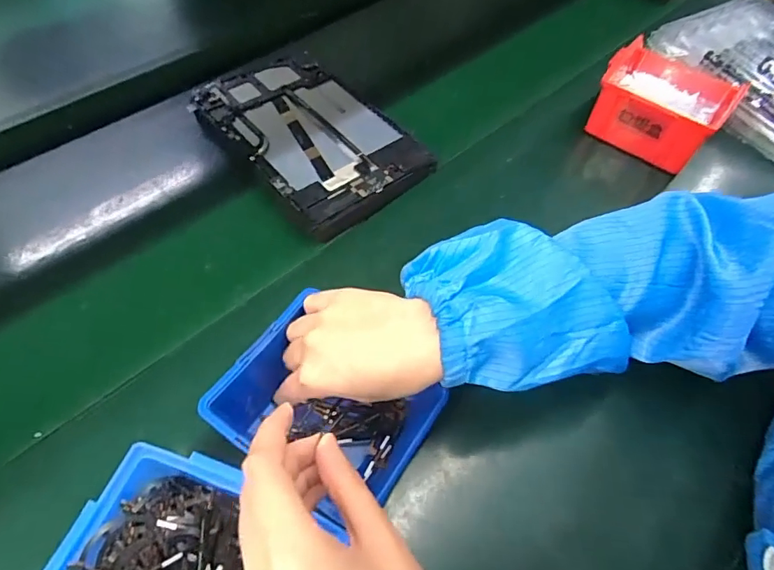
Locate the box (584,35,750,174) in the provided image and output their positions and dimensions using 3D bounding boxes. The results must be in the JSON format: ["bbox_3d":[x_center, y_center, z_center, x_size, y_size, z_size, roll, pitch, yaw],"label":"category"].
[{"bbox_3d":[0.310,-0.203,0.544,0.131,0.076,0.143,37,62,20],"label":"box"}]

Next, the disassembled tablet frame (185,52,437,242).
[{"bbox_3d":[-0.085,-0.163,0.516,0.148,0.028,0.253,-34,64,-23],"label":"disassembled tablet frame"}]

